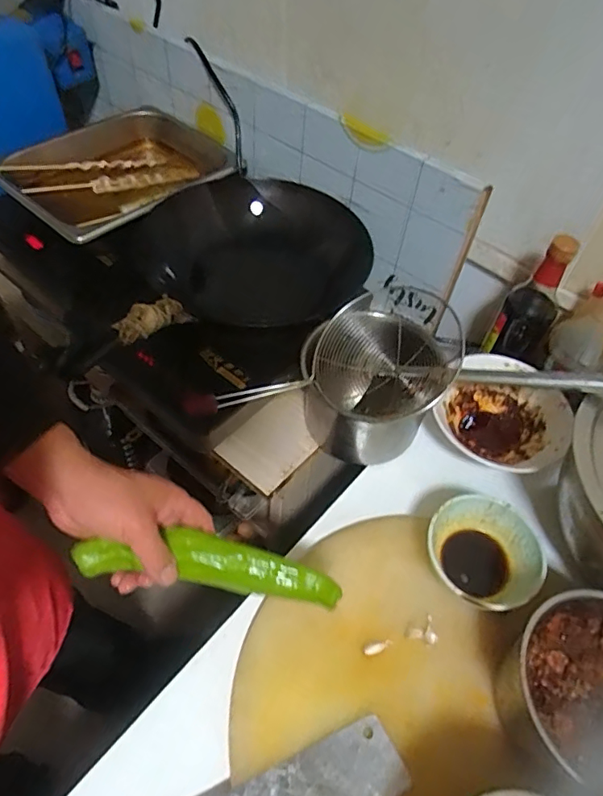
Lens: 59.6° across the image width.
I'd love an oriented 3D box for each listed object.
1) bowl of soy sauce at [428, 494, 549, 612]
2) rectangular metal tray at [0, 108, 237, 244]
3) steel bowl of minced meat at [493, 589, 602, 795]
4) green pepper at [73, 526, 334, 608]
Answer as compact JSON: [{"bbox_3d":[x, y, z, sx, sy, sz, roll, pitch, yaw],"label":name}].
[{"bbox_3d":[0.192,0.166,0.562,0.117,0.055,0.121,2,54,-3],"label":"bowl of soy sauce"},{"bbox_3d":[-0.298,-0.357,0.845,0.270,0.053,0.313,36,59,20],"label":"rectangular metal tray"},{"bbox_3d":[0.265,0.267,0.473,0.161,0.095,0.143,22,55,12],"label":"steel bowl of minced meat"},{"bbox_3d":[-0.082,0.151,0.474,0.228,0.028,0.045,11,54,-6],"label":"green pepper"}]

